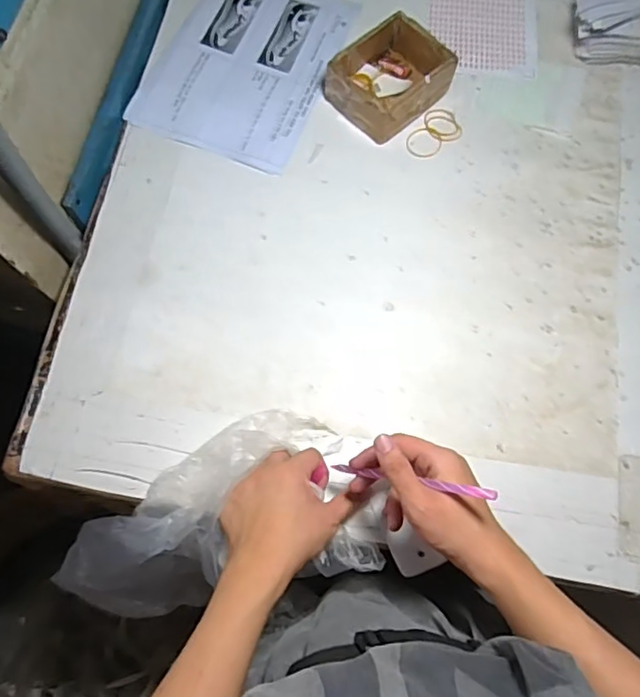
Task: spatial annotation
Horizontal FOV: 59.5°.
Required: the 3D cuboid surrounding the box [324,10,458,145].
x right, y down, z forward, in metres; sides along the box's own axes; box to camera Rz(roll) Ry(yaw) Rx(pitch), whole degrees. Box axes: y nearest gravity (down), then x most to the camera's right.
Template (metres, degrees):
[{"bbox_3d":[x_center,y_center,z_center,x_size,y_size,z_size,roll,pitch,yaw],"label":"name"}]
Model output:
[{"bbox_3d":[0.080,-0.322,0.669,0.130,0.054,0.118,-38,76,-14],"label":"box"}]

